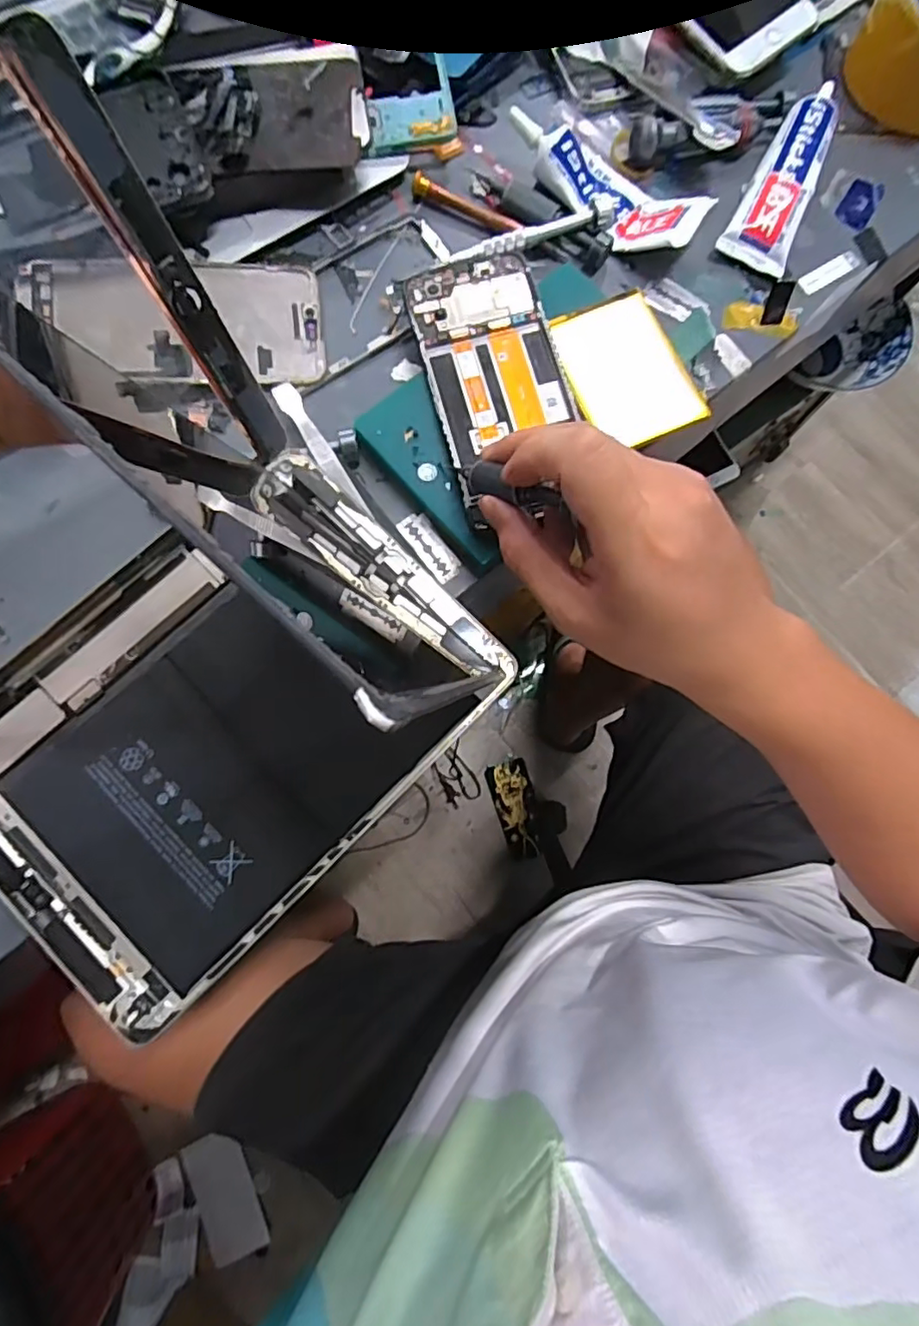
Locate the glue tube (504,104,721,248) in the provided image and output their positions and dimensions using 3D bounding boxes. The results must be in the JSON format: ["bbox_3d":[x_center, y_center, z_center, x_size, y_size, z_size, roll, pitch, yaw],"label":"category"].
[{"bbox_3d":[0.089,-0.291,0.365,0.126,0.025,0.046,37,78,5],"label":"glue tube"}]

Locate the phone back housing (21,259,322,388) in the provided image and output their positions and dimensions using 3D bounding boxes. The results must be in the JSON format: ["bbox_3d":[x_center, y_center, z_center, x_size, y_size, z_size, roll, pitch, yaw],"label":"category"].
[{"bbox_3d":[-0.154,-0.190,0.334,0.152,0.010,0.074,-2,79,-10],"label":"phone back housing"}]

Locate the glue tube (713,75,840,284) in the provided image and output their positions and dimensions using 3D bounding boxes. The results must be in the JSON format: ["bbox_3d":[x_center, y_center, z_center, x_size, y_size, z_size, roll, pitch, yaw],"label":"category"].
[{"bbox_3d":[0.209,-0.307,0.376,0.041,0.022,0.129,28,78,3],"label":"glue tube"}]

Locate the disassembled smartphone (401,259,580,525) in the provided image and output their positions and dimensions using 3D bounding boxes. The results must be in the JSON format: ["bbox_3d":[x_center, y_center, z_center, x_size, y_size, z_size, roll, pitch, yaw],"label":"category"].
[{"bbox_3d":[0.021,-0.152,0.327,0.071,0.007,0.153,-14,82,-2],"label":"disassembled smartphone"}]

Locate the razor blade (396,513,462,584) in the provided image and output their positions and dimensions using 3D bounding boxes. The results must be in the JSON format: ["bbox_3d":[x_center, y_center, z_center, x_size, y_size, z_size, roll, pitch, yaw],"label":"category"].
[{"bbox_3d":[-0.015,-0.064,0.332,0.017,0.004,0.042,-36,82,-10],"label":"razor blade"}]

